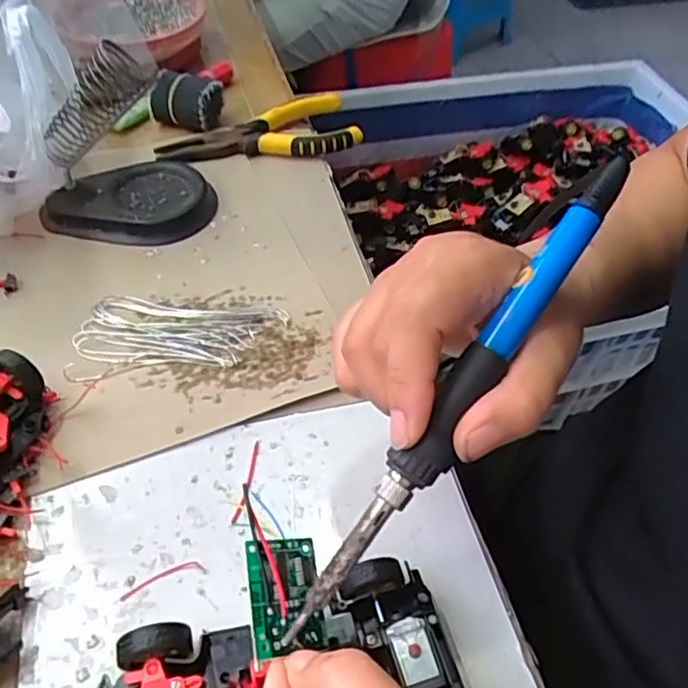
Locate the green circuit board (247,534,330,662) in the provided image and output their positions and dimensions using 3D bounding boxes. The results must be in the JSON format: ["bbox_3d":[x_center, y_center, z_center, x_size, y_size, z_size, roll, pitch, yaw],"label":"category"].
[{"bbox_3d":[-0.021,0.090,0.229,0.027,0.004,0.039,6,58,-32],"label":"green circuit board"}]

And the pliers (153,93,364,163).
[{"bbox_3d":[-0.064,-0.161,0.495,0.154,0.023,0.065,-18,53,-17],"label":"pliers"}]

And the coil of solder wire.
[{"bbox_3d":[-0.098,-0.006,0.382,0.122,0.004,0.059,-2,50,-4],"label":"coil of solder wire"}]

